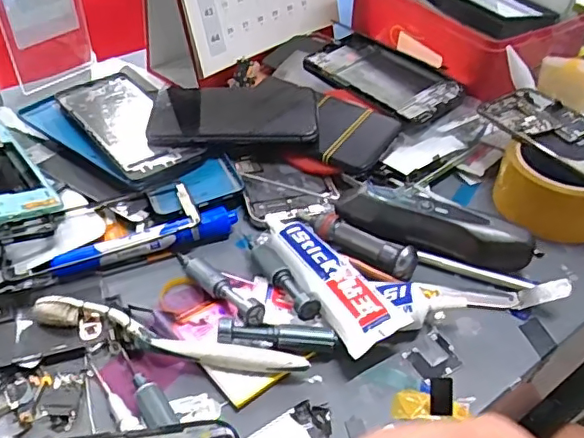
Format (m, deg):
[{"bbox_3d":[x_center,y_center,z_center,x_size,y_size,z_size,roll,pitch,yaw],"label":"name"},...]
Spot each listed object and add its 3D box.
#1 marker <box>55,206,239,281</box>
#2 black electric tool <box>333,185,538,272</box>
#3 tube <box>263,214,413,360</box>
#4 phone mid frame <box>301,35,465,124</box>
[{"bbox_3d":[-0.104,0.015,0.420,0.135,0.013,0.022,-16,44,-19],"label":"marker"},{"bbox_3d":[0.103,0.003,0.421,0.141,0.035,0.038,15,43,15],"label":"black electric tool"},{"bbox_3d":[0.020,0.034,0.389,0.043,0.025,0.134,-23,47,-25],"label":"tube"},{"bbox_3d":[0.086,-0.141,0.557,0.075,0.005,0.154,-36,53,-24],"label":"phone mid frame"}]

